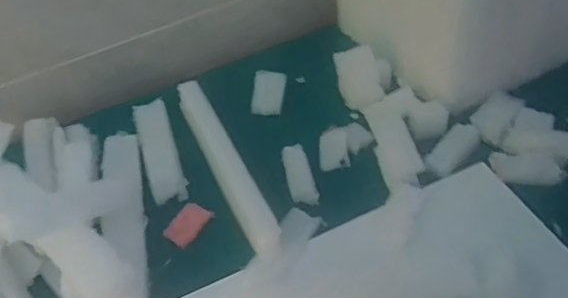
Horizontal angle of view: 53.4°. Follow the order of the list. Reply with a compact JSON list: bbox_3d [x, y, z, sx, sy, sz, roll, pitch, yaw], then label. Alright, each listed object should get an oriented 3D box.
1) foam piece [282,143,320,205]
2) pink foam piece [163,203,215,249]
[{"bbox_3d":[0.015,0.024,0.535,0.026,0.013,0.064,-10,48,-3],"label":"foam piece"},{"bbox_3d":[-0.088,0.070,0.522,0.027,0.006,0.043,25,55,25],"label":"pink foam piece"}]

